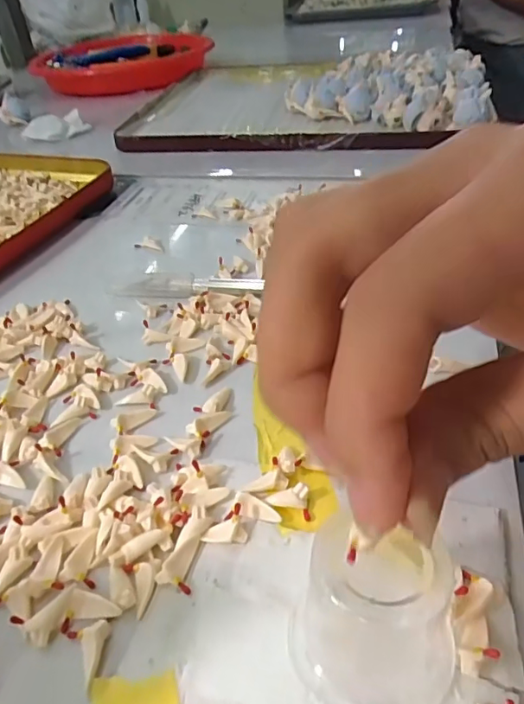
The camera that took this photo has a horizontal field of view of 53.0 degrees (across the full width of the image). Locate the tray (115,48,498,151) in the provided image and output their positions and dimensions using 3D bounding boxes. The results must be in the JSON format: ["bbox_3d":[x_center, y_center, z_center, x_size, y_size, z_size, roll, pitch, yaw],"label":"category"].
[{"bbox_3d":[0.042,-0.247,0.490,0.294,0.031,0.257,4,41,11],"label":"tray"}]

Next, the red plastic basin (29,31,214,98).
[{"bbox_3d":[-0.162,-0.368,0.656,0.193,0.030,0.197,-3,40,3],"label":"red plastic basin"}]

